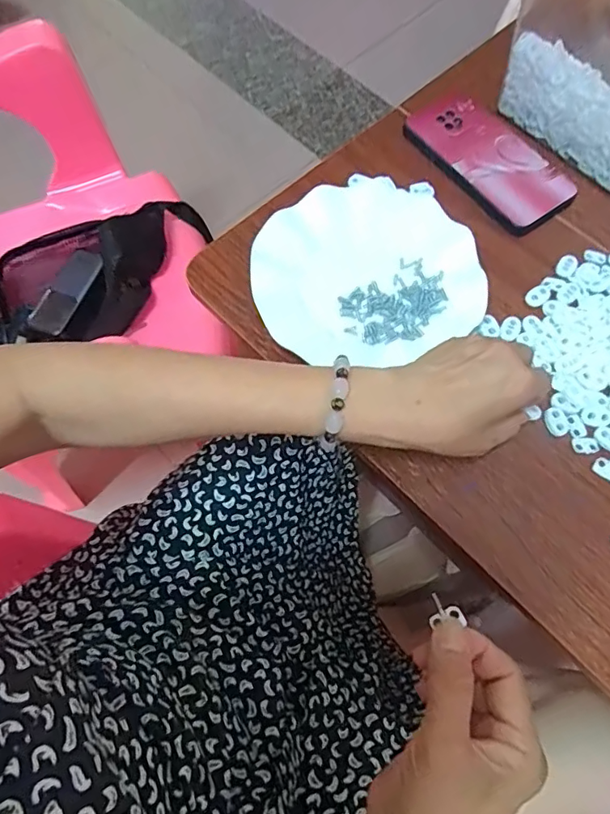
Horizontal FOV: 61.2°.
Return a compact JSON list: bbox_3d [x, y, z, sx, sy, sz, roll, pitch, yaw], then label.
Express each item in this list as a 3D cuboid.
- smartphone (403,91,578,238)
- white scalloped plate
[{"bbox_3d":[0.176,-0.236,0.488,0.084,0.014,0.165,-34,72,-11],"label":"smartphone"},{"bbox_3d":[0.047,-0.116,0.436,0.179,0.017,0.166,0,69,1],"label":"white scalloped plate"}]

